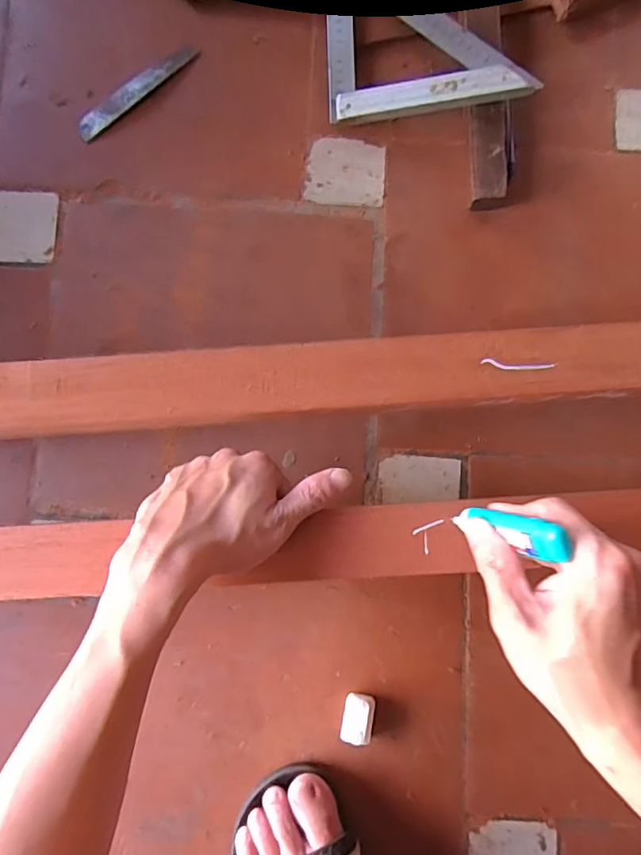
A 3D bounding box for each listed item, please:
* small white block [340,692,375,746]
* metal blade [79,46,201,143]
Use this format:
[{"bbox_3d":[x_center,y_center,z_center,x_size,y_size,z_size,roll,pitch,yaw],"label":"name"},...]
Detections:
[{"bbox_3d":[0.031,0.241,0.440,0.025,0.018,0.035,10,83,0],"label":"small white block"},{"bbox_3d":[-0.180,-0.333,0.523,0.142,0.012,0.019,-41,85,-5],"label":"metal blade"}]

